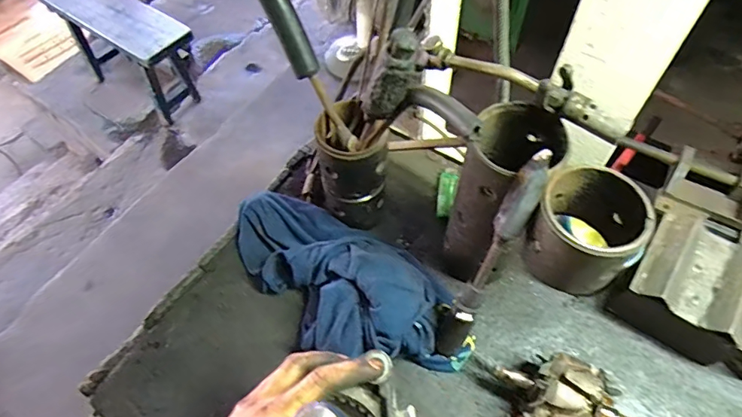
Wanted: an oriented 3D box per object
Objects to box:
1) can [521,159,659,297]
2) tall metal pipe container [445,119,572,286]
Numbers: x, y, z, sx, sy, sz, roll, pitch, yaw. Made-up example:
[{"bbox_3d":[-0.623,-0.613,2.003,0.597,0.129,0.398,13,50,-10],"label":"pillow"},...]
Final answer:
[{"bbox_3d":[0.187,0.017,0.416,0.086,0.078,0.089,24,61,17],"label":"can"},{"bbox_3d":[0.135,0.002,0.520,0.081,0.234,0.087,-1,57,1],"label":"tall metal pipe container"}]

